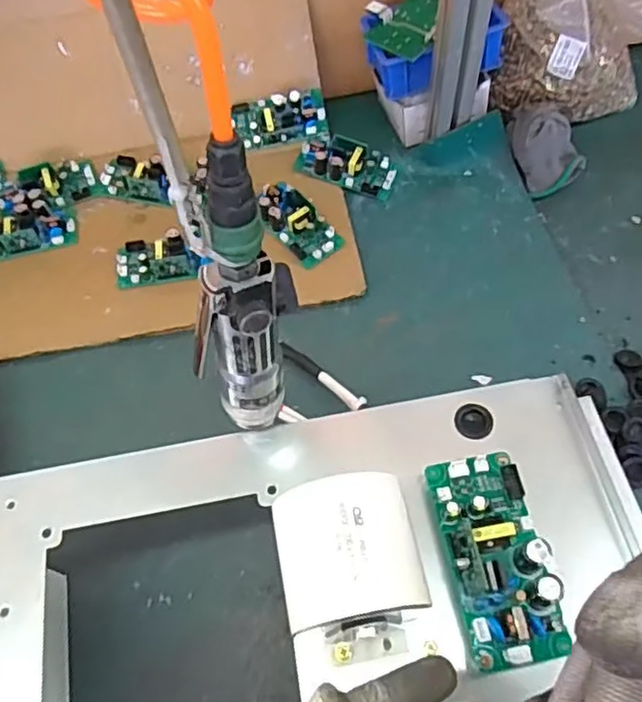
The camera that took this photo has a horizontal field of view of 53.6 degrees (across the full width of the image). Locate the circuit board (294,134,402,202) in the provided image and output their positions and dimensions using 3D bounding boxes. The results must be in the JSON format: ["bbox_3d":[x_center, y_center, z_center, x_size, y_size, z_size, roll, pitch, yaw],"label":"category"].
[{"bbox_3d":[0.031,-0.222,0.746,0.118,0.032,0.054,19,64,13],"label":"circuit board"}]

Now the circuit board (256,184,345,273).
[{"bbox_3d":[-0.029,-0.145,0.706,0.054,0.027,0.109,-36,66,-15],"label":"circuit board"}]

